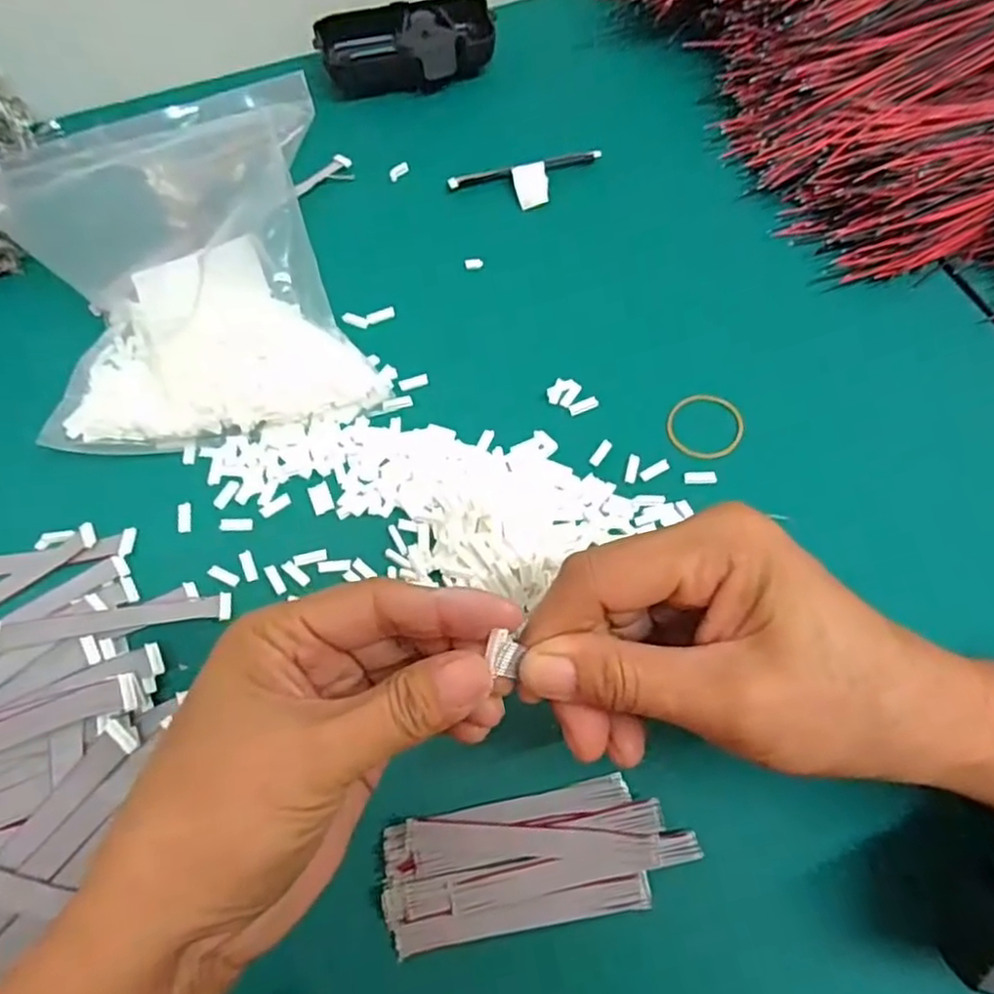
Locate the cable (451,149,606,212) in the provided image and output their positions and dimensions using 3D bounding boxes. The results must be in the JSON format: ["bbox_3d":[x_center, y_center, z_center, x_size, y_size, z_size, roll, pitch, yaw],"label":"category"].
[{"bbox_3d":[0.020,-0.180,0.390,0.087,0.009,0.031,-17,65,-7],"label":"cable"}]

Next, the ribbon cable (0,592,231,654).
[{"bbox_3d":[-0.155,0.051,0.276,0.089,0.004,0.014,-7,52,-14],"label":"ribbon cable"}]

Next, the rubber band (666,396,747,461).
[{"bbox_3d":[0.098,-0.033,0.319,0.037,0.004,0.033,-15,65,-6],"label":"rubber band"}]

